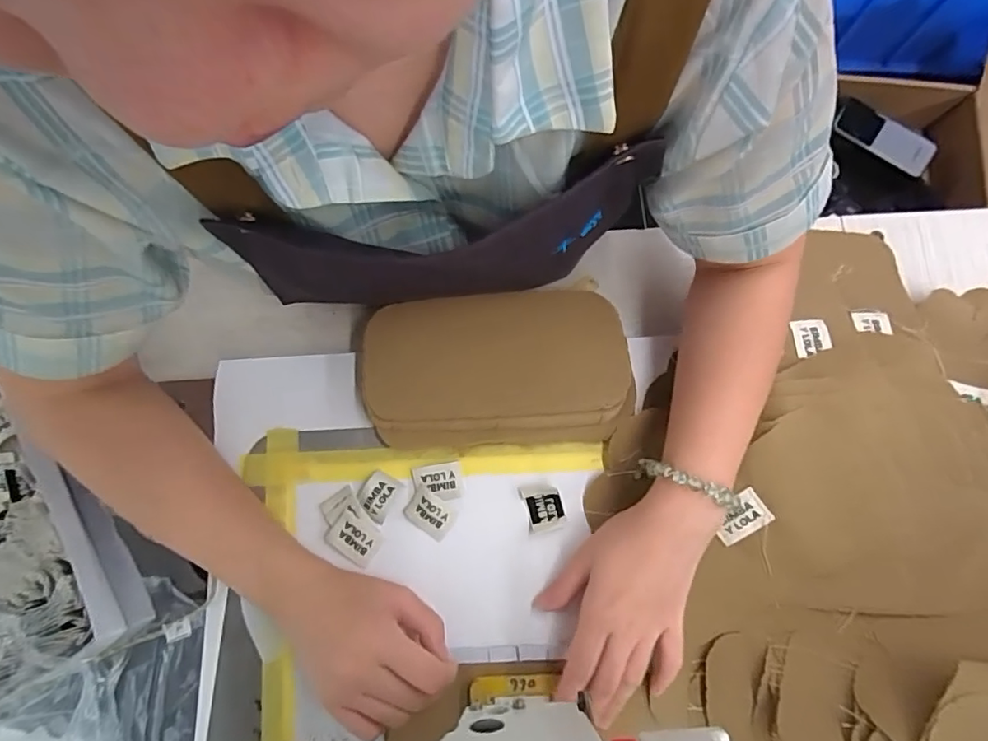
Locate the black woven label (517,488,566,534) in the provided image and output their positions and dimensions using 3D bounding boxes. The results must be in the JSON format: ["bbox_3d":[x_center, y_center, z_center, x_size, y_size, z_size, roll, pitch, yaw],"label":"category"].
[{"bbox_3d":[0.036,0.102,0.407,0.028,0.004,0.033,-18,80,-4],"label":"black woven label"}]

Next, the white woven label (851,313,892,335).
[{"bbox_3d":[0.303,-0.038,0.435,0.026,0.004,0.018,6,68,22],"label":"white woven label"}]

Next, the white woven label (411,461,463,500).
[{"bbox_3d":[-0.043,0.084,0.408,0.036,0.004,0.027,-8,80,-2],"label":"white woven label"}]

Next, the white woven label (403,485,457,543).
[{"bbox_3d":[-0.049,0.107,0.403,0.035,0.006,0.029,33,81,5],"label":"white woven label"}]

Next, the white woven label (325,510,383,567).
[{"bbox_3d":[-0.104,0.125,0.401,0.037,0.004,0.028,32,81,5],"label":"white woven label"}]

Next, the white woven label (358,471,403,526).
[{"bbox_3d":[-0.087,0.094,0.406,0.024,0.005,0.033,27,80,4],"label":"white woven label"}]

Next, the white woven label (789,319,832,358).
[{"bbox_3d":[0.253,-0.026,0.433,0.027,0.004,0.032,-7,63,12],"label":"white woven label"}]

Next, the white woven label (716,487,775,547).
[{"bbox_3d":[0.173,0.104,0.384,0.039,0.004,0.027,-38,79,17],"label":"white woven label"}]

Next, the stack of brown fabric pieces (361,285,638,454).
[{"bbox_3d":[0.002,-0.001,0.413,0.197,0.027,0.115,-3,80,-2],"label":"stack of brown fabric pieces"}]

